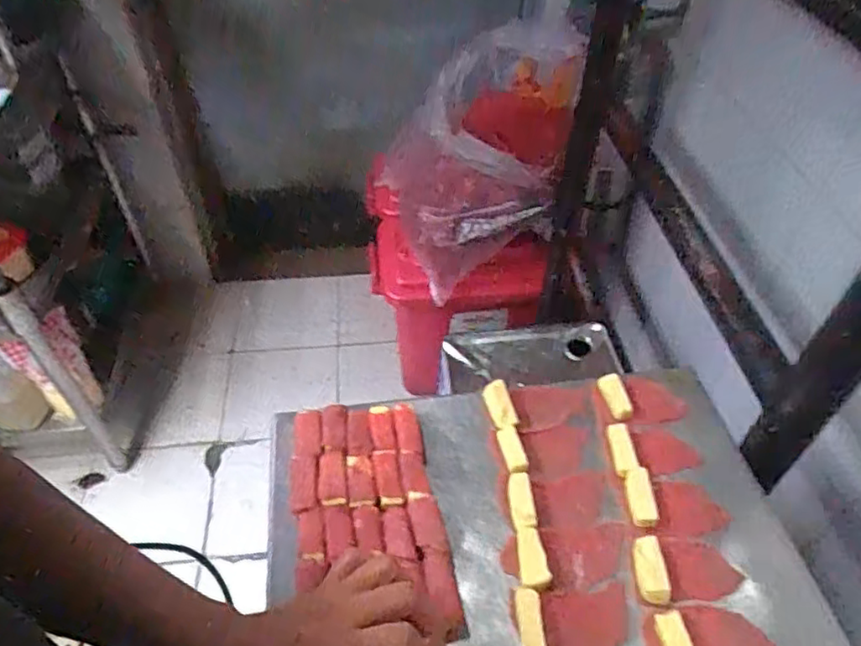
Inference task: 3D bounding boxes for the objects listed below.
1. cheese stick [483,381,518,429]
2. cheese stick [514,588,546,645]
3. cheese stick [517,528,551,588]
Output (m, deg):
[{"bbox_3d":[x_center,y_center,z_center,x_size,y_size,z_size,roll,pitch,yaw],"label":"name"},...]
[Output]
[{"bbox_3d":[0.066,0.078,0.597,0.021,0.014,0.050,-9,47,-9],"label":"cheese stick"},{"bbox_3d":[0.075,0.224,0.466,0.019,0.007,0.049,-2,47,-3],"label":"cheese stick"},{"bbox_3d":[0.080,0.187,0.499,0.021,0.013,0.046,-5,47,-5],"label":"cheese stick"}]

